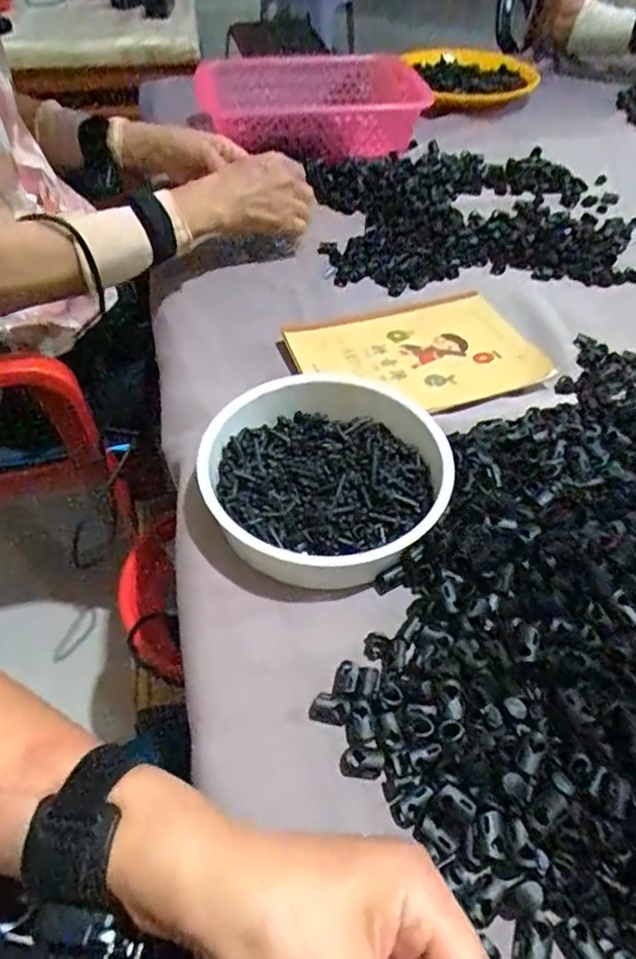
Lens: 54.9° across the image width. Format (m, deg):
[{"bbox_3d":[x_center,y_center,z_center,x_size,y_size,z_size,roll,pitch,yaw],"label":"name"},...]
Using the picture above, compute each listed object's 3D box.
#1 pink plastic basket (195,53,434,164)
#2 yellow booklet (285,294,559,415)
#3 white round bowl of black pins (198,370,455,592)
[{"bbox_3d":[0.006,-0.498,0.823,0.312,0.066,0.216,-8,50,-7],"label":"pink plastic basket"},{"bbox_3d":[0.091,-0.109,0.549,0.197,0.014,0.145,-19,52,-16],"label":"yellow booklet"},{"bbox_3d":[0.006,-0.002,0.413,0.163,0.047,0.154,0,50,0],"label":"white round bowl of black pins"}]

